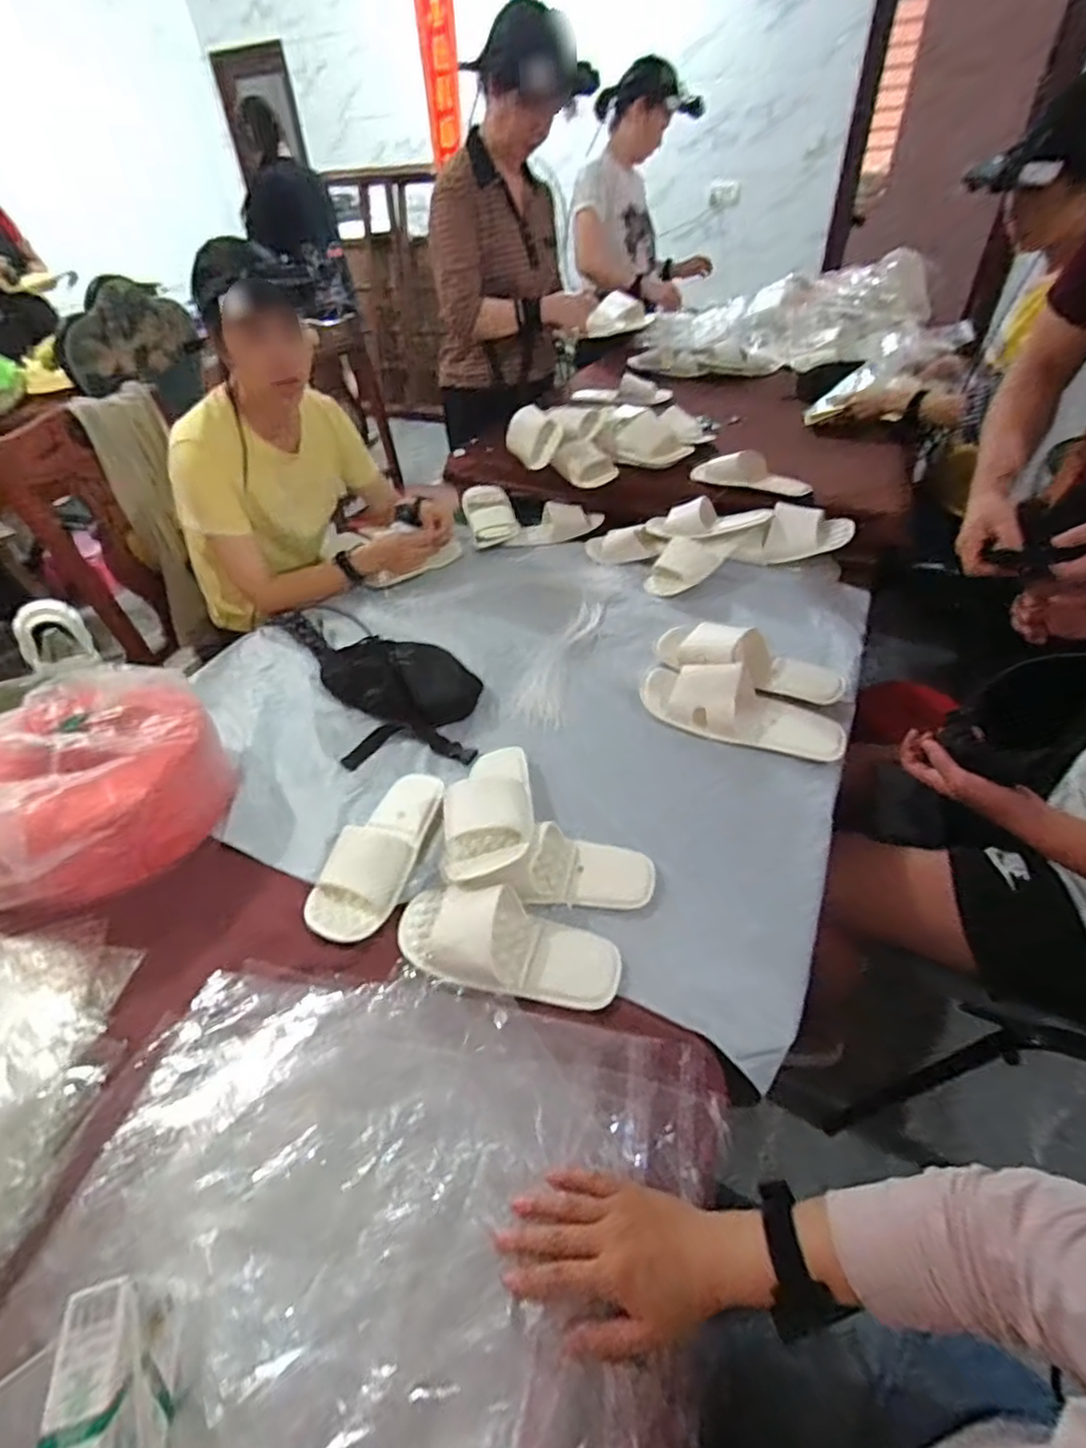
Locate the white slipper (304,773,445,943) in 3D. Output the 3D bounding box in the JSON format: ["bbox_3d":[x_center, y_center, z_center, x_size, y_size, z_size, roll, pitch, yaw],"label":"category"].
[{"bbox_3d":[-0.187,0.144,0.724,0.092,0.053,0.228,13,45,16],"label":"white slipper"}]

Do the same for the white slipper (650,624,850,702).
[{"bbox_3d":[0.304,-0.099,0.917,0.270,0.061,0.094,10,44,13],"label":"white slipper"}]

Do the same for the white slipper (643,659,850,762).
[{"bbox_3d":[0.274,-0.031,0.859,0.280,0.059,0.123,14,45,19],"label":"white slipper"}]

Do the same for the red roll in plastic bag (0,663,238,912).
[{"bbox_3d":[-0.535,0.071,0.736,0.252,0.192,0.267,-1,43,1],"label":"red roll in plastic bag"}]

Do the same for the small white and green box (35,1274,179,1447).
[{"bbox_3d":[-0.273,0.418,0.385,0.055,0.047,0.109,-12,43,-10],"label":"small white and green box"}]

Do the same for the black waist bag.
[{"bbox_3d":[-0.281,-0.066,0.916,0.450,0.064,0.230,19,47,22],"label":"black waist bag"}]

